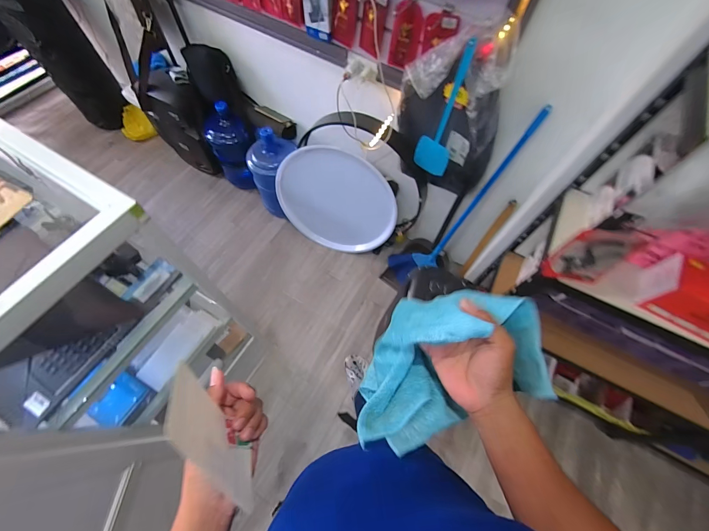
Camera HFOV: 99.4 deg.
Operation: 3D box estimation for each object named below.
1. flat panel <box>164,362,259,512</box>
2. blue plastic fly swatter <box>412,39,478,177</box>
[{"bbox_3d":[-0.140,0.176,0.305,0.007,0.174,0.077,-19,37,-9],"label":"flat panel"},{"bbox_3d":[0.254,-0.453,0.909,0.128,0.432,0.019,37,70,22],"label":"blue plastic fly swatter"}]

